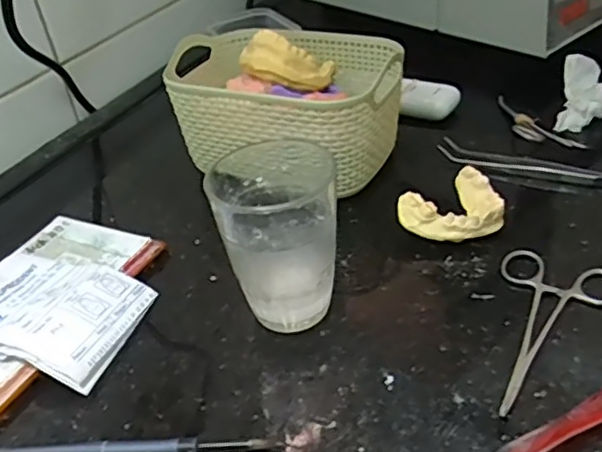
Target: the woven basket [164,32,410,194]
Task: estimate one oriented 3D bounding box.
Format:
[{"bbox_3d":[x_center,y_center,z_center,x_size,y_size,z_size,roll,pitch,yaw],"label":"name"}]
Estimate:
[{"bbox_3d":[-0.012,-0.095,0.486,0.177,0.082,0.120,16,42,28],"label":"woven basket"}]

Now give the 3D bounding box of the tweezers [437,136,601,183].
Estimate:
[{"bbox_3d":[0.173,-0.045,0.453,0.145,0.008,0.016,15,42,27],"label":"tweezers"}]

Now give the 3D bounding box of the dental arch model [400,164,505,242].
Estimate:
[{"bbox_3d":[0.102,-0.010,0.405,0.069,0.028,0.047,-28,41,-26],"label":"dental arch model"}]

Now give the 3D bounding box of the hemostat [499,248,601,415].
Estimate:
[{"bbox_3d":[0.125,0.054,0.334,0.064,0.006,0.121,17,43,29],"label":"hemostat"}]

